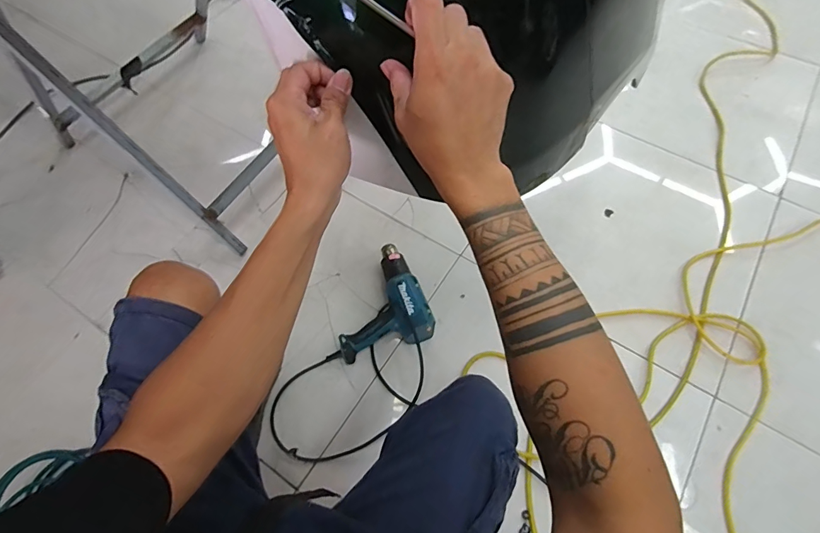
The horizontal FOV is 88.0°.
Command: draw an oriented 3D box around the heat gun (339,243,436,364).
[{"bbox_3d":[-0.072,0.073,0.942,0.204,0.073,0.241,-15,63,-7],"label":"heat gun"}]

